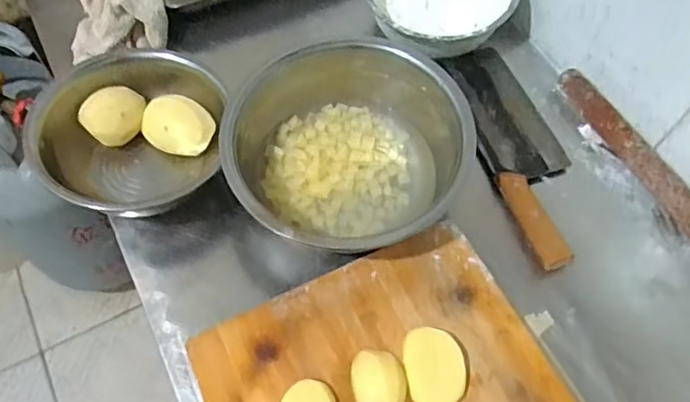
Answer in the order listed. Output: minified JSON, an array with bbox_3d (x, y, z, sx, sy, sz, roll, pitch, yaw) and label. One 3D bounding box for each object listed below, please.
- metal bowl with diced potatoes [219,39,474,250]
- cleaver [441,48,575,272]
[{"bbox_3d":[0.001,-0.067,0.639,0.255,0.102,0.244,1,61,-1],"label":"metal bowl with diced potatoes"},{"bbox_3d":[0.212,-0.073,0.682,0.094,0.024,0.315,-15,62,-10],"label":"cleaver"}]

